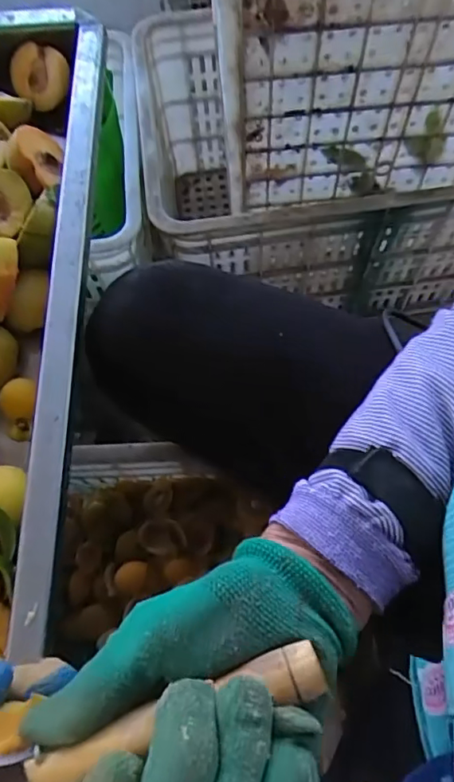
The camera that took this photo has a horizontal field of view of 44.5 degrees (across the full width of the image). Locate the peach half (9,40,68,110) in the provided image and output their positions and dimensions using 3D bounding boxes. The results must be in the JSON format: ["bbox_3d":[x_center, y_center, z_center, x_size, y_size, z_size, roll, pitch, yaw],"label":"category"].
[{"bbox_3d":[-0.161,-0.274,0.483,0.052,0.048,0.026,33,28,0],"label":"peach half"}]

